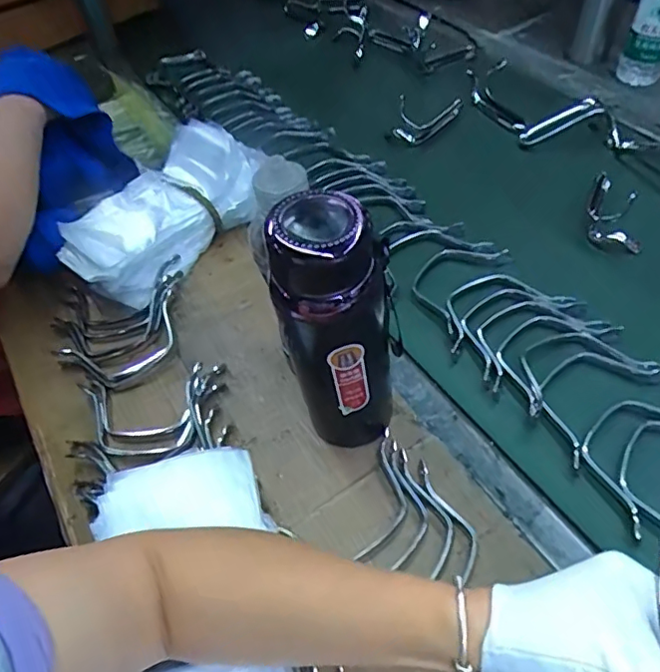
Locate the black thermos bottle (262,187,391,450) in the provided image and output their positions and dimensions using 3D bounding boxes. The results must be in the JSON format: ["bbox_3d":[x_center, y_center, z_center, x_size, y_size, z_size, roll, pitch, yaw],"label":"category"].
[{"bbox_3d":[0.005,0.005,0.427,0.079,0.243,0.061,-5,50,4],"label":"black thermos bottle"}]

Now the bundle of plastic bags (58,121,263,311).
[{"bbox_3d":[-0.185,-0.150,0.662,0.124,0.108,0.248,25,57,24],"label":"bundle of plastic bags"}]

